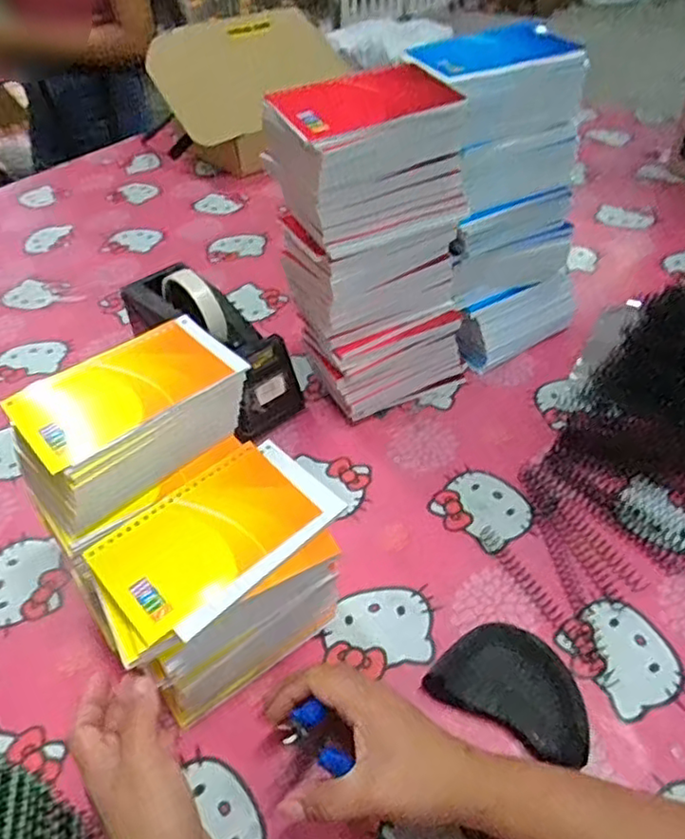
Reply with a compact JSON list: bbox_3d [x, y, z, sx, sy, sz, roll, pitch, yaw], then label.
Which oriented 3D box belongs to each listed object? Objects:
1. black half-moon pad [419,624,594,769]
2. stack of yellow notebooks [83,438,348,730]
[{"bbox_3d":[0.117,0.178,0.430,0.103,0.029,0.061,23,49,25],"label":"black half-moon pad"},{"bbox_3d":[-0.078,0.109,0.433,0.150,0.104,0.100,-30,50,-27],"label":"stack of yellow notebooks"}]

